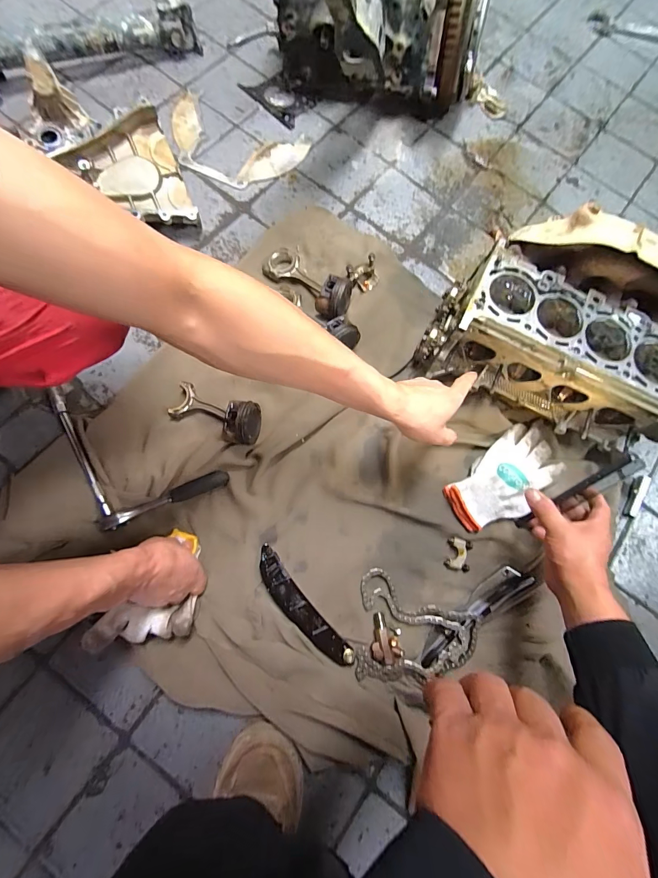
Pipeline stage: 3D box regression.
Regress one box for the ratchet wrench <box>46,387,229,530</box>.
[{"bbox_3d":[-0.341,0.054,0.563,0.322,0.023,0.148,26,74,1],"label":"ratchet wrench"}]

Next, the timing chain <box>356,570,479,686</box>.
[{"bbox_3d":[0.134,0.292,0.547,0.172,0.025,0.151,8,75,-4],"label":"timing chain"}]

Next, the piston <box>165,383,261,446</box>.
[{"bbox_3d":[-0.187,-0.045,0.583,0.154,0.064,0.072,22,76,0],"label":"piston"}]

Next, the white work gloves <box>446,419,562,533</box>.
[{"bbox_3d":[0.302,0.068,0.590,0.211,0.032,0.119,-40,82,-14],"label":"white work gloves"}]

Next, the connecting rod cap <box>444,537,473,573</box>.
[{"bbox_3d":[0.216,0.191,0.585,0.041,0.011,0.051,15,74,-2],"label":"connecting rod cap"}]

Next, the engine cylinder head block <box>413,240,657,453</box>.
[{"bbox_3d":[0.357,-0.145,0.570,0.367,0.140,0.194,26,74,1],"label":"engine cylinder head block"}]

